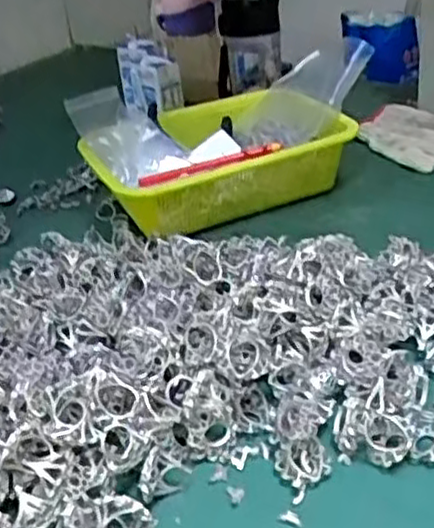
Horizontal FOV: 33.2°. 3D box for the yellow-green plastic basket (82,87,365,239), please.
[{"bbox_3d":[-0.004,-0.124,0.833,0.272,0.072,0.223,-18,33,-20],"label":"yellow-green plastic basket"}]

